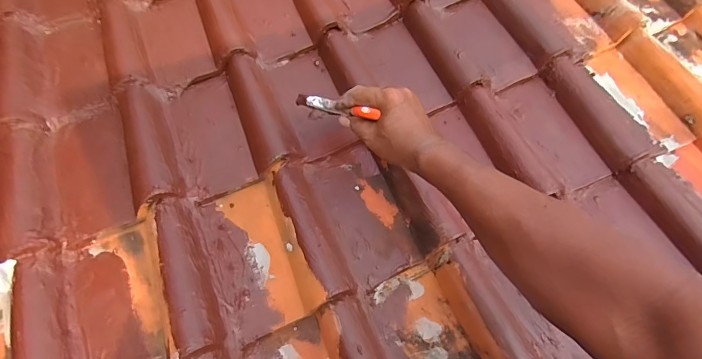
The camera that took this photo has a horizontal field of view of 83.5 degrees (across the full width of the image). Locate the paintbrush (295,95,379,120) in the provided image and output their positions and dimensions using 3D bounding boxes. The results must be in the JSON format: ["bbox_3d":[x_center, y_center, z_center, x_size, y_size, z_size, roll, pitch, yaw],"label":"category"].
[{"bbox_3d":[-0.028,-0.103,0.546,0.020,0.022,0.194,-37,33,-22],"label":"paintbrush"}]

